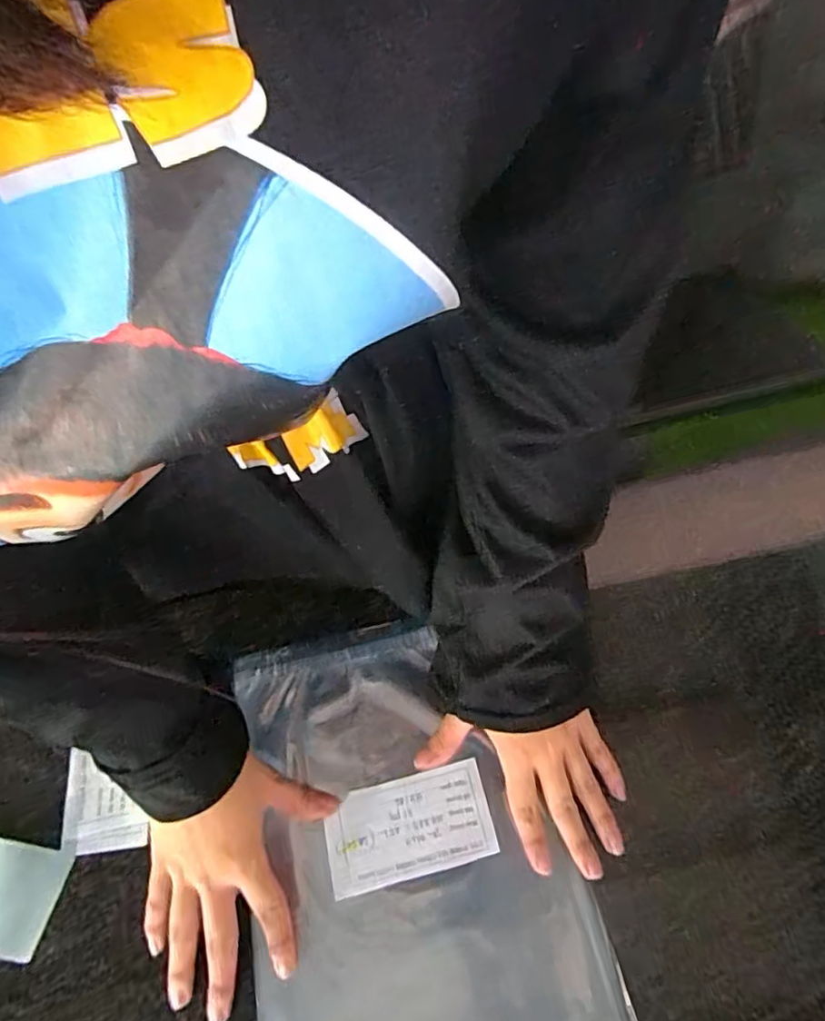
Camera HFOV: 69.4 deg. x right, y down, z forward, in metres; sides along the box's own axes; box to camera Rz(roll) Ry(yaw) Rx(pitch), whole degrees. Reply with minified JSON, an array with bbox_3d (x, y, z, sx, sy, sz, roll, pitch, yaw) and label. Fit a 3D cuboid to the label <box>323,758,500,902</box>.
[{"bbox_3d":[-0.003,0.204,0.385,0.105,0.005,0.058,-14,61,-3],"label":"label"}]

